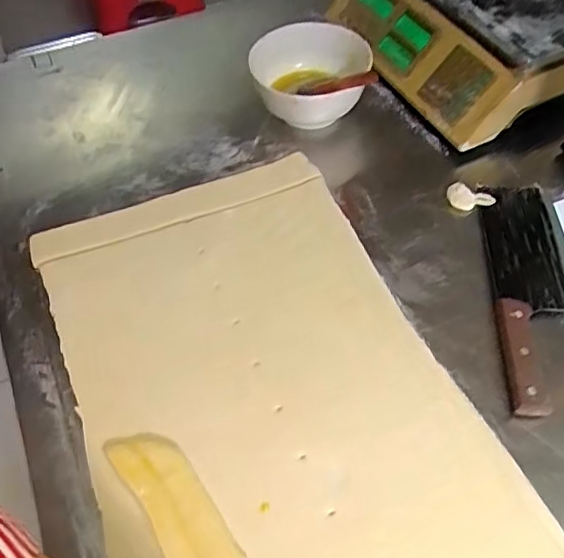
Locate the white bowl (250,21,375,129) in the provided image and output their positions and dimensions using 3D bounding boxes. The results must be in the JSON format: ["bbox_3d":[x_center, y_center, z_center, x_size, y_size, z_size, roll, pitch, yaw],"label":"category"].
[{"bbox_3d":[0.036,-0.252,0.753,0.144,0.082,0.144,0,53,-1],"label":"white bowl"}]

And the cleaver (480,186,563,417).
[{"bbox_3d":[0.281,0.006,0.586,0.140,0.018,0.283,5,53,3],"label":"cleaver"}]

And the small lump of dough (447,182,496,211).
[{"bbox_3d":[0.217,-0.092,0.674,0.054,0.010,0.035,14,54,10],"label":"small lump of dough"}]

